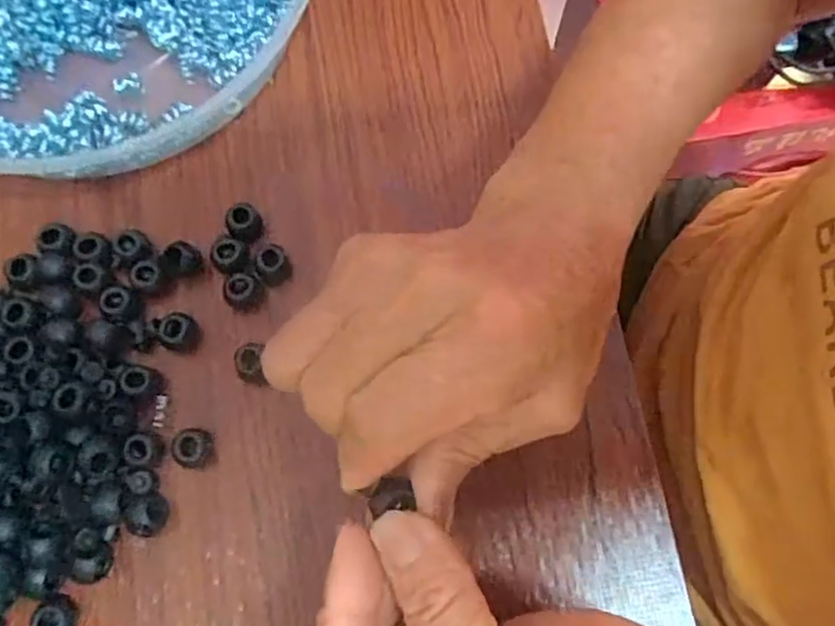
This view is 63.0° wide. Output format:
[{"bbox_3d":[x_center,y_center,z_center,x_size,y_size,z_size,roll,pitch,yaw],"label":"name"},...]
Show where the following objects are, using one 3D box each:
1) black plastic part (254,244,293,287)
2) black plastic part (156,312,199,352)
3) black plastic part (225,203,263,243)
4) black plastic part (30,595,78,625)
[{"bbox_3d":[-0.061,-0.021,0.287,0.013,0.011,0.016,-18,75,-6],"label":"black plastic part"},{"bbox_3d":[-0.100,0.007,0.281,0.014,0.015,0.014,0,74,-1],"label":"black plastic part"},{"bbox_3d":[-0.075,-0.039,0.294,0.014,0.013,0.014,0,74,-1],"label":"black plastic part"},{"bbox_3d":[-0.133,0.113,0.251,0.012,0.013,0.015,-36,78,-10],"label":"black plastic part"}]

